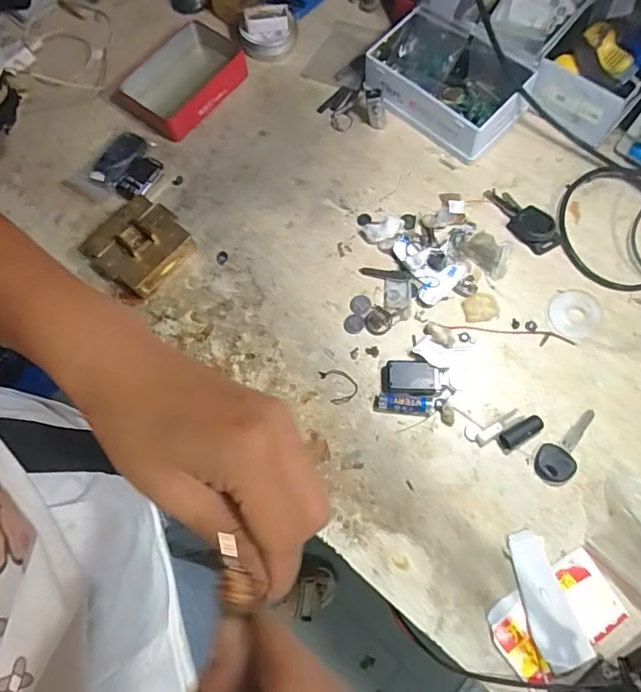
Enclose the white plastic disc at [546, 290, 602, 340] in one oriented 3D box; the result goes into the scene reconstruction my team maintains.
[{"bbox_3d":[0.243,-0.031,0.495,0.050,0.004,0.046,-1,71,4],"label":"white plastic disc"}]

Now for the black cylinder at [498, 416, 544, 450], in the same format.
[{"bbox_3d":[0.176,0.075,0.456,0.041,0.013,0.016,-31,72,-7],"label":"black cylinder"}]

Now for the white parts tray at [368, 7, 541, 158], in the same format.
[{"bbox_3d":[0.130,-0.283,0.558,0.172,0.047,0.099,37,77,15],"label":"white parts tray"}]

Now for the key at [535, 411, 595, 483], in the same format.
[{"bbox_3d":[0.217,0.086,0.452,0.031,0.011,0.074,38,78,15],"label":"key"}]

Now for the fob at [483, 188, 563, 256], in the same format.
[{"bbox_3d":[0.202,-0.130,0.517,0.029,0.018,0.088,-40,73,-10],"label":"fob"}]

